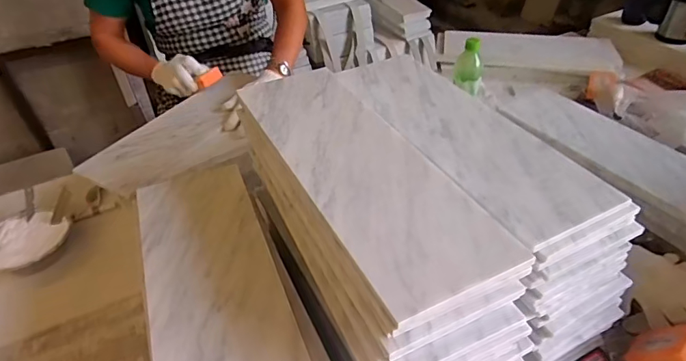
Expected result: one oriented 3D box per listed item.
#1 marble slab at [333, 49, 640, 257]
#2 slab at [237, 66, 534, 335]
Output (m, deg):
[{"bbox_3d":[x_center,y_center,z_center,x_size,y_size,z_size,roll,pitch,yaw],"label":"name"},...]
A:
[{"bbox_3d":[0.159,-0.078,0.664,0.157,0.015,0.444,-22,43,-19],"label":"marble slab"},{"bbox_3d":[0.022,-0.029,0.570,0.171,0.018,0.439,-20,43,-19],"label":"slab"}]

